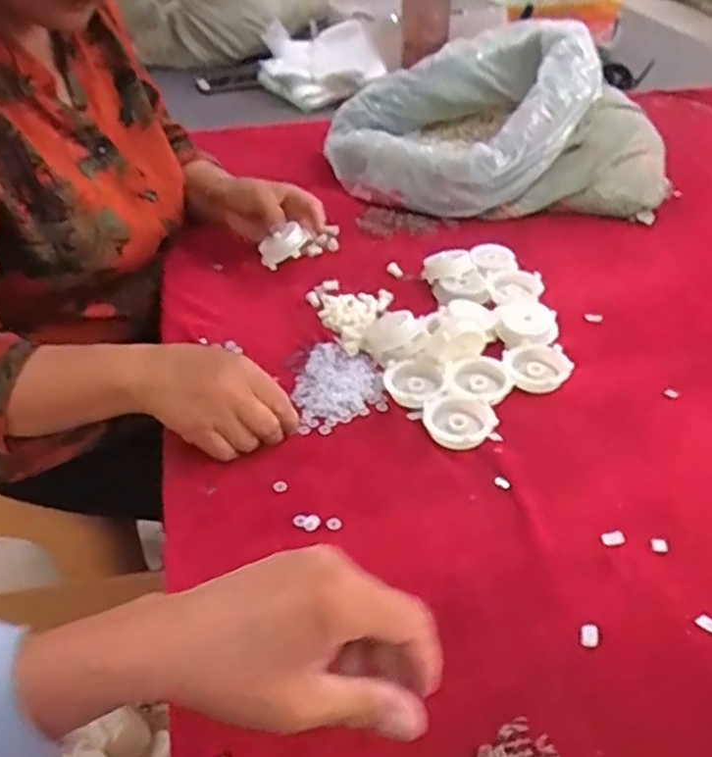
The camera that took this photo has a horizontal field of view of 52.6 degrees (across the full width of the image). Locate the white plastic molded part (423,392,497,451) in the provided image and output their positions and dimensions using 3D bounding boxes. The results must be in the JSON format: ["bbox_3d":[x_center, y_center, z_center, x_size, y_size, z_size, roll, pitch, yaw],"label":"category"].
[{"bbox_3d":[0.088,0.034,0.612,0.056,0.008,0.058,-18,43,-18],"label":"white plastic molded part"}]

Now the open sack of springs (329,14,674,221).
[{"bbox_3d":[0.185,-0.345,0.964,0.430,0.159,0.310,-5,40,-4],"label":"open sack of springs"}]

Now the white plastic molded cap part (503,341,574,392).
[{"bbox_3d":[0.166,-0.012,0.660,0.061,0.011,0.064,-1,40,1],"label":"white plastic molded cap part"}]

